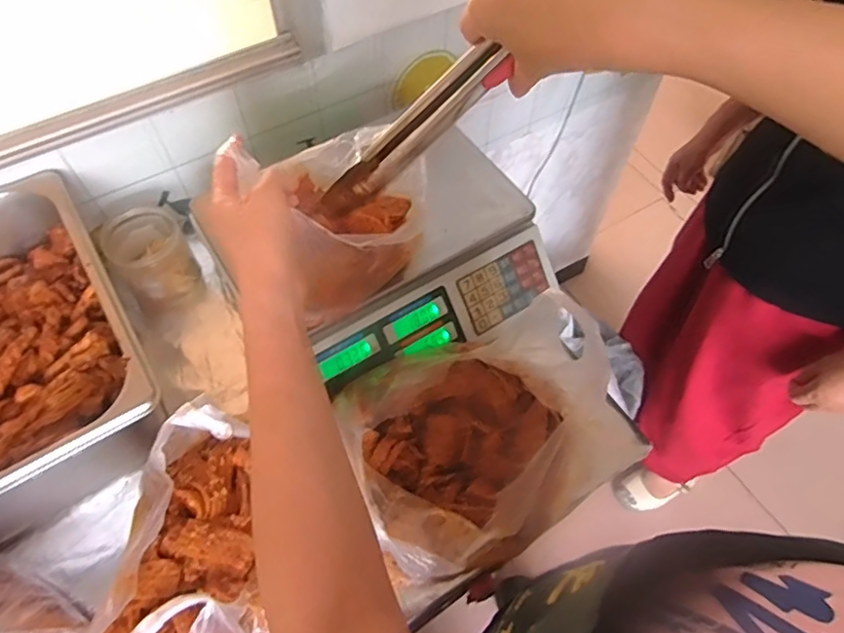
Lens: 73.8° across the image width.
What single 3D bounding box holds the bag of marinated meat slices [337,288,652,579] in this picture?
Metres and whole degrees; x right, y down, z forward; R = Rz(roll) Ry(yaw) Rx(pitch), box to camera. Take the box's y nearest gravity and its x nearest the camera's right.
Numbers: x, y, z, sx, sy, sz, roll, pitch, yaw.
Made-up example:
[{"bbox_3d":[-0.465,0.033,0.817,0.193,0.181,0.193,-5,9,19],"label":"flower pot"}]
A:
[{"bbox_3d":[0.056,0.106,0.534,0.245,0.090,0.206,-18,61,-12],"label":"bag of marinated meat slices"}]

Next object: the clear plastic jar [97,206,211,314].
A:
[{"bbox_3d":[-0.327,-0.072,0.690,0.088,0.102,0.112,-32,65,-19],"label":"clear plastic jar"}]

